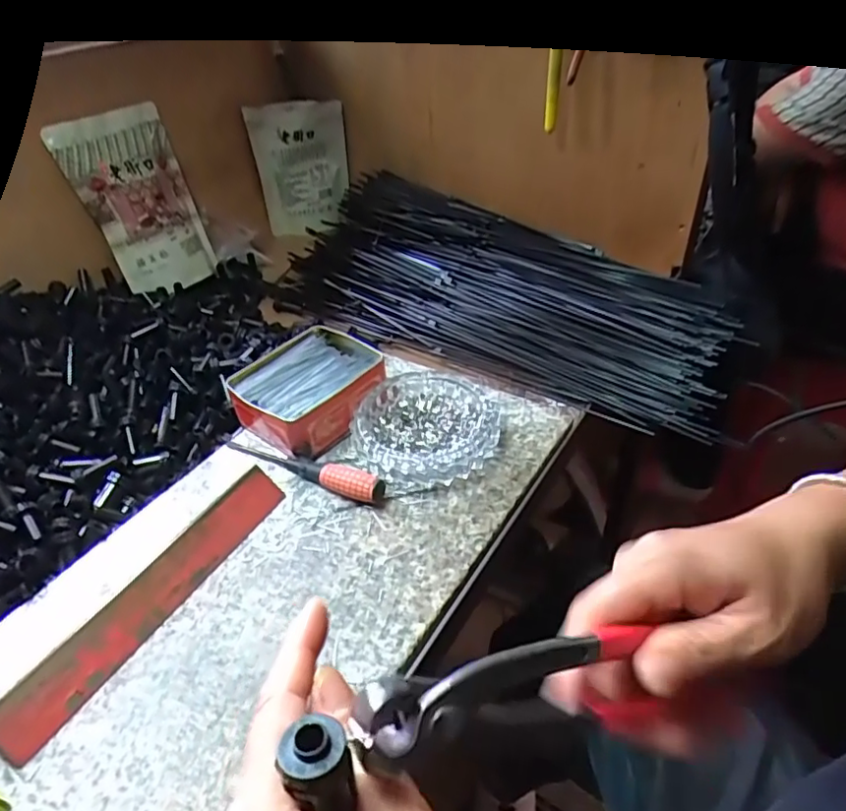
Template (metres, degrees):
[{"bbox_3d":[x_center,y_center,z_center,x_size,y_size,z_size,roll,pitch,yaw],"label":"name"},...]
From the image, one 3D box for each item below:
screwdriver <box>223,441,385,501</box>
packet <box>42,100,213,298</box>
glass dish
[{"bbox_3d":[-0.099,0.048,0.496,0.156,0.025,0.025,12,41,32],"label":"screwdriver"},{"bbox_3d":[-0.339,-0.247,0.721,0.048,0.205,0.136,-2,33,37],"label":"packet"},{"bbox_3d":[0.003,0.018,0.509,0.121,0.023,0.118,-2,40,2],"label":"glass dish"}]

